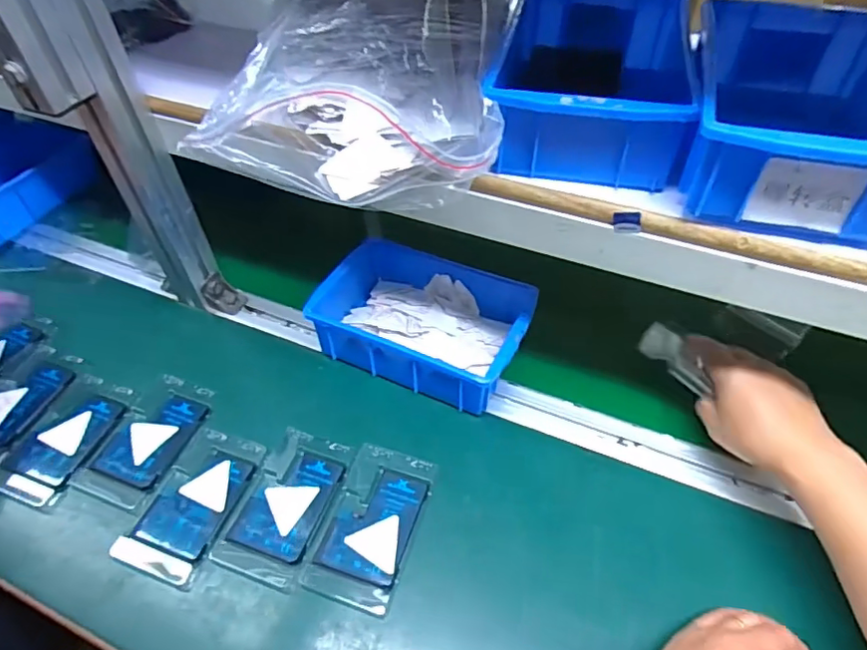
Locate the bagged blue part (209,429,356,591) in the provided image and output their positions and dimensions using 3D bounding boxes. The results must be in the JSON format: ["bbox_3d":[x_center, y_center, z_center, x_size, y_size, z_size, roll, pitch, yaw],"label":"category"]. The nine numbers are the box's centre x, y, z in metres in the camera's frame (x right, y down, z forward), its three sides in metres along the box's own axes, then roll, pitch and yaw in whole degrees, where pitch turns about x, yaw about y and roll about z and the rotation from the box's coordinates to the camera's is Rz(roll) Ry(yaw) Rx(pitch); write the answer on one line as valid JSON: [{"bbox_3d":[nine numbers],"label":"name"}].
[{"bbox_3d":[-0.124,0.150,0.479,0.072,0.014,0.125,14,50,14],"label":"bagged blue part"}]

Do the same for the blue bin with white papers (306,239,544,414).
[{"bbox_3d":[-0.007,0.000,0.580,0.202,0.085,0.143,21,52,19],"label":"blue bin with white papers"}]

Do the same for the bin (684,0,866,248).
[{"bbox_3d":[0.243,-0.140,0.381,0.131,0.080,0.197,15,50,15],"label":"bin"}]

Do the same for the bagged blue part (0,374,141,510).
[{"bbox_3d":[-0.345,0.108,0.533,0.081,0.021,0.127,19,55,20],"label":"bagged blue part"}]

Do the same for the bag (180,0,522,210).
[{"bbox_3d":[-0.043,-0.192,0.417,0.206,0.127,0.209,4,41,4],"label":"bag"}]

